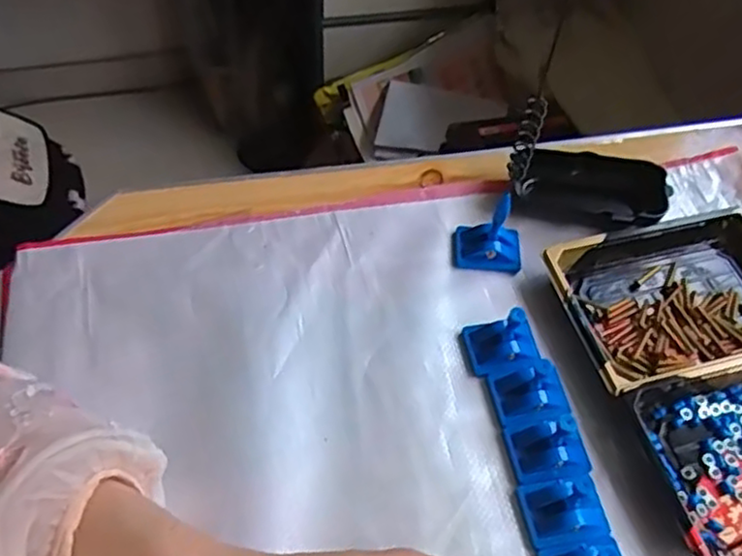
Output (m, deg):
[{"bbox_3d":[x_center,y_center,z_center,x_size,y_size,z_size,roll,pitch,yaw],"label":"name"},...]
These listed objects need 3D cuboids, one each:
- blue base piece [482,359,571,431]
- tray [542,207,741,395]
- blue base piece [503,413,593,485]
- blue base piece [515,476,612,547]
[{"bbox_3d":[0.093,0.068,0.403,0.037,0.020,0.035,-8,57,-10],"label":"blue base piece"},{"bbox_3d":[0.203,0.013,0.446,0.160,0.021,0.107,-12,57,-13],"label":"tray"},{"bbox_3d":[0.101,0.095,0.383,0.040,0.022,0.034,-6,56,-9],"label":"blue base piece"},{"bbox_3d":[0.105,0.124,0.365,0.041,0.018,0.033,-5,56,-8],"label":"blue base piece"}]

